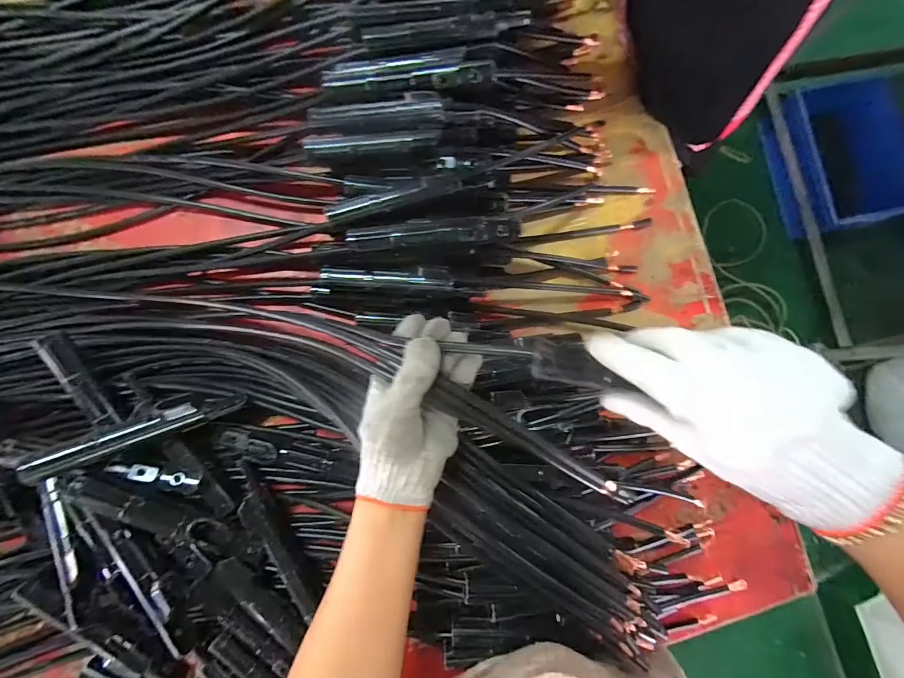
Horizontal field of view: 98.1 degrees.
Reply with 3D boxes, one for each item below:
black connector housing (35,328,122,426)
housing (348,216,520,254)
[{"bbox_3d":[-0.401,0.046,0.424,0.021,0.024,0.112,-26,99,-6],"label":"black connector housing"},{"bbox_3d":[-0.021,-0.119,0.440,0.188,0.033,0.036,-4,85,-4],"label":"housing"}]

